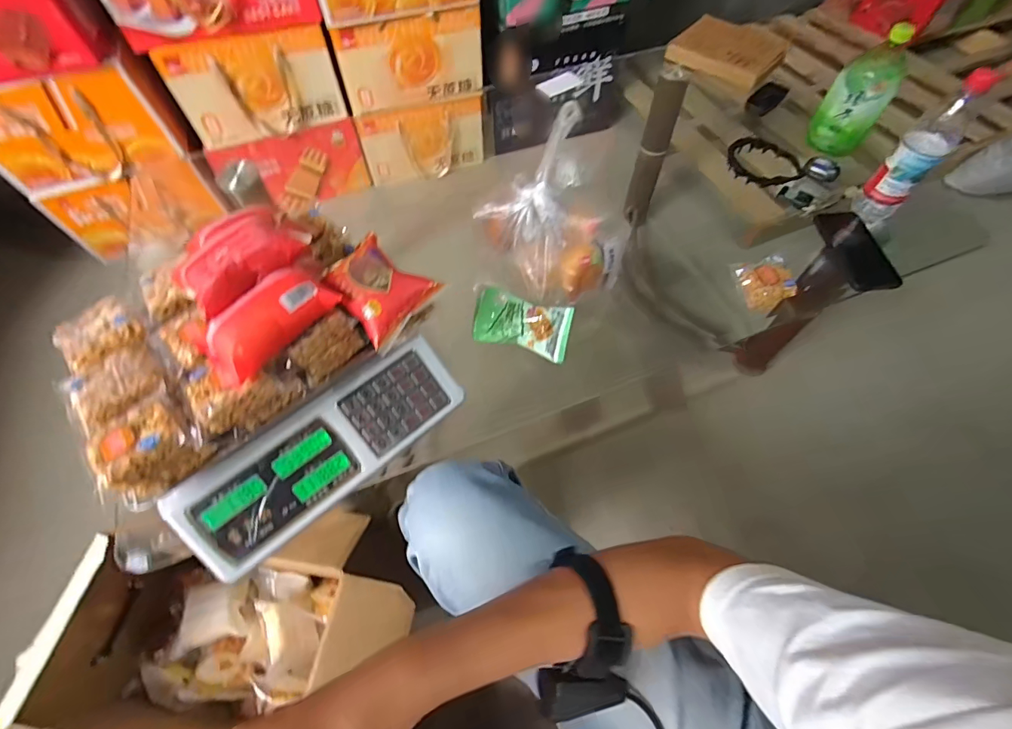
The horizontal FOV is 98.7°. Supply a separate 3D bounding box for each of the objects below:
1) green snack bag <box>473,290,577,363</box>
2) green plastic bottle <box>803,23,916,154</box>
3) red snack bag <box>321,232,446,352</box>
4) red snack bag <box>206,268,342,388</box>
[{"bbox_3d":[0.023,-0.059,0.602,0.133,0.021,0.077,15,74,-2],"label":"green snack bag"},{"bbox_3d":[0.635,-0.485,0.780,0.096,0.197,0.083,33,65,18],"label":"green plastic bottle"},{"bbox_3d":[-0.138,-0.085,0.462,0.106,0.034,0.087,37,67,20],"label":"red snack bag"},{"bbox_3d":[-0.233,-0.044,0.426,0.064,0.046,0.132,38,67,20],"label":"red snack bag"}]

